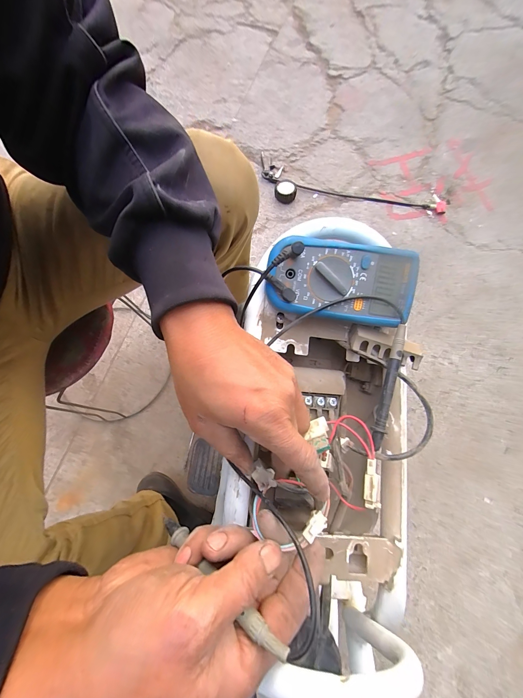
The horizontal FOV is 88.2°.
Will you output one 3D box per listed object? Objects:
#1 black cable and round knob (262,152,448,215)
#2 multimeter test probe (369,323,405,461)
[{"bbox_3d":[0.318,-0.551,0.921,0.662,0.036,0.189,9,74,2],"label":"black cable and round knob"},{"bbox_3d":[0.110,0.034,0.233,0.010,0.016,0.111,16,76,4],"label":"multimeter test probe"}]

